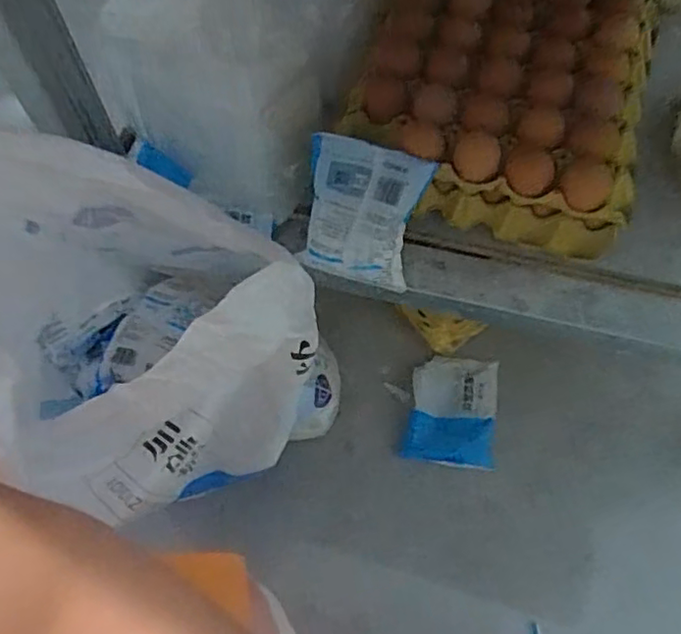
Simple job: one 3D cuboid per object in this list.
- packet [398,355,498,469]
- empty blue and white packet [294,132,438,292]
[{"bbox_3d":[0.141,0.119,0.769,0.107,0.038,0.141,8,64,5],"label":"packet"},{"bbox_3d":[0.019,-0.096,0.568,0.105,0.133,0.027,19,26,12],"label":"empty blue and white packet"}]

